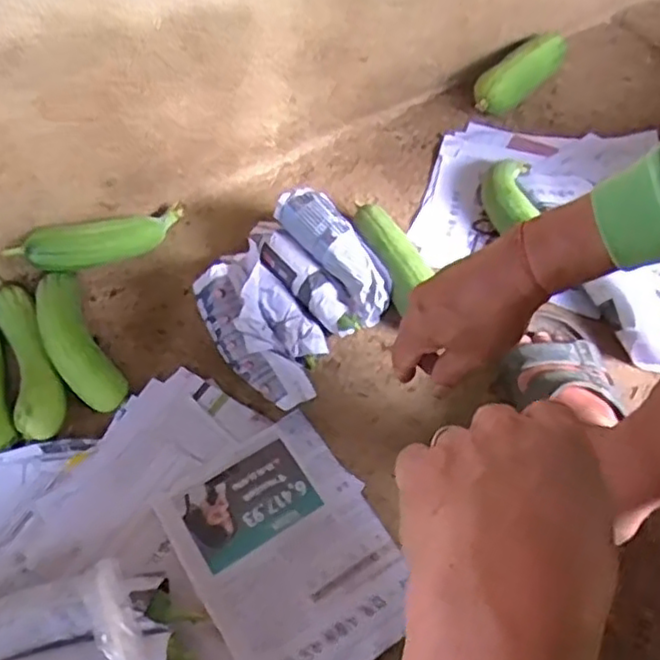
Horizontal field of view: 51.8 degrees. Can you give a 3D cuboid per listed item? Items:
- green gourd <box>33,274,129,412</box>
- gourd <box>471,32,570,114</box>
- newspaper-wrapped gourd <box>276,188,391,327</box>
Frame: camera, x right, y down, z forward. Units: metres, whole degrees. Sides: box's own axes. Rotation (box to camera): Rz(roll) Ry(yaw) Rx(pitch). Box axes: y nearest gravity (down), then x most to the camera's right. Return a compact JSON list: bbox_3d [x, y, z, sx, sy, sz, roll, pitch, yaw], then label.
[{"bbox_3d":[-0.316,0.014,0.841,0.064,0.063,0.199,-28,65,-13],"label":"green gourd"},{"bbox_3d":[0.303,-0.409,1.062,0.201,0.066,0.061,-42,69,-19],"label":"gourd"},{"bbox_3d":[0.013,-0.101,0.846,0.073,0.083,0.183,-39,64,-19],"label":"newspaper-wrapped gourd"}]

